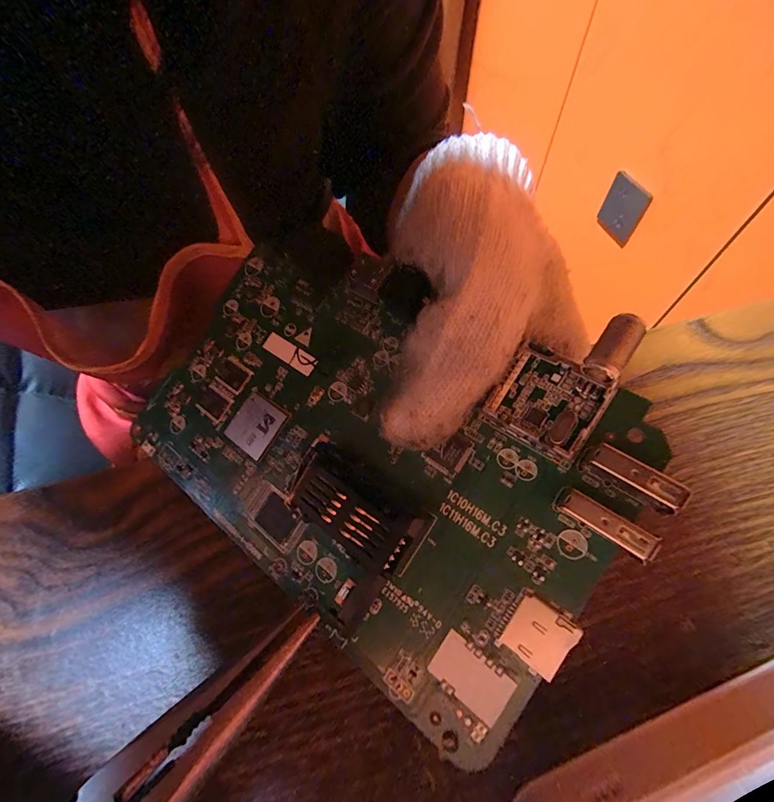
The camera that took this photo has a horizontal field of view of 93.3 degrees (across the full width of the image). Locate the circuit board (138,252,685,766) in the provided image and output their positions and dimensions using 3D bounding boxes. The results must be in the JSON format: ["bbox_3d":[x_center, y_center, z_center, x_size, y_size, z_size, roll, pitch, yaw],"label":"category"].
[{"bbox_3d":[-0.013,0.008,0.117,0.161,0.013,0.108,33,88,22],"label":"circuit board"}]

